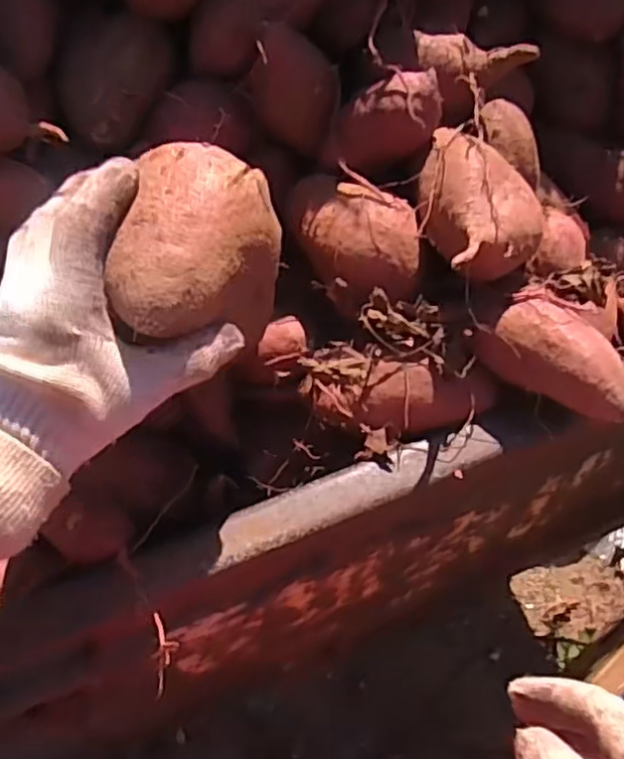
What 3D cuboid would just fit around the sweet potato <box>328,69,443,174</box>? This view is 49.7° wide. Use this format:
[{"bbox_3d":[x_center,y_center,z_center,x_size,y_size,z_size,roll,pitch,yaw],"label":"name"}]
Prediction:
[{"bbox_3d":[0.047,-0.162,0.427,0.066,0.042,0.050,5,61,4],"label":"sweet potato"}]

